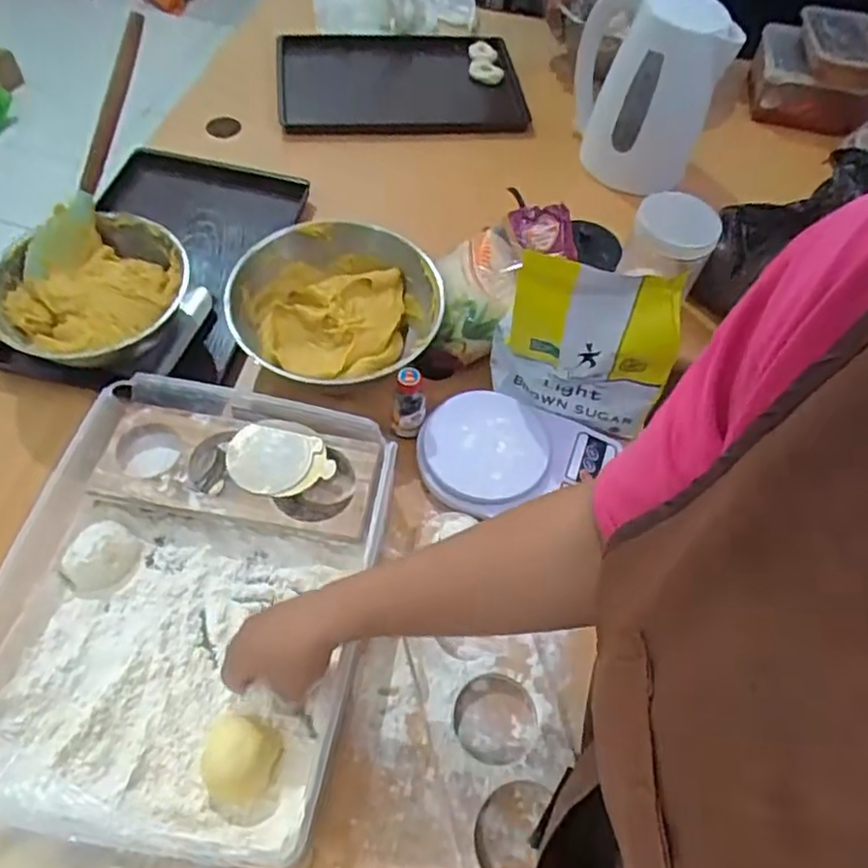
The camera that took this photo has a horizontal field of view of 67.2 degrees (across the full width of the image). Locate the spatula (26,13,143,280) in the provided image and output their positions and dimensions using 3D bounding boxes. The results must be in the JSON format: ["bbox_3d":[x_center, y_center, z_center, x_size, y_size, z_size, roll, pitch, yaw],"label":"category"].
[{"bbox_3d":[-0.347,-0.282,0.667,0.047,0.035,0.272,30,102,18],"label":"spatula"}]

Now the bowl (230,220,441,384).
[{"bbox_3d":[-0.101,-0.130,0.699,0.222,0.088,0.210,-25,64,-16],"label":"bowl"}]

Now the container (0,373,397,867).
[{"bbox_3d":[-0.208,0.130,0.550,0.294,0.069,0.369,11,57,2],"label":"container"}]

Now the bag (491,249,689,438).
[{"bbox_3d":[0.138,-0.085,0.615,0.160,0.177,0.040,16,58,5],"label":"bag"}]

